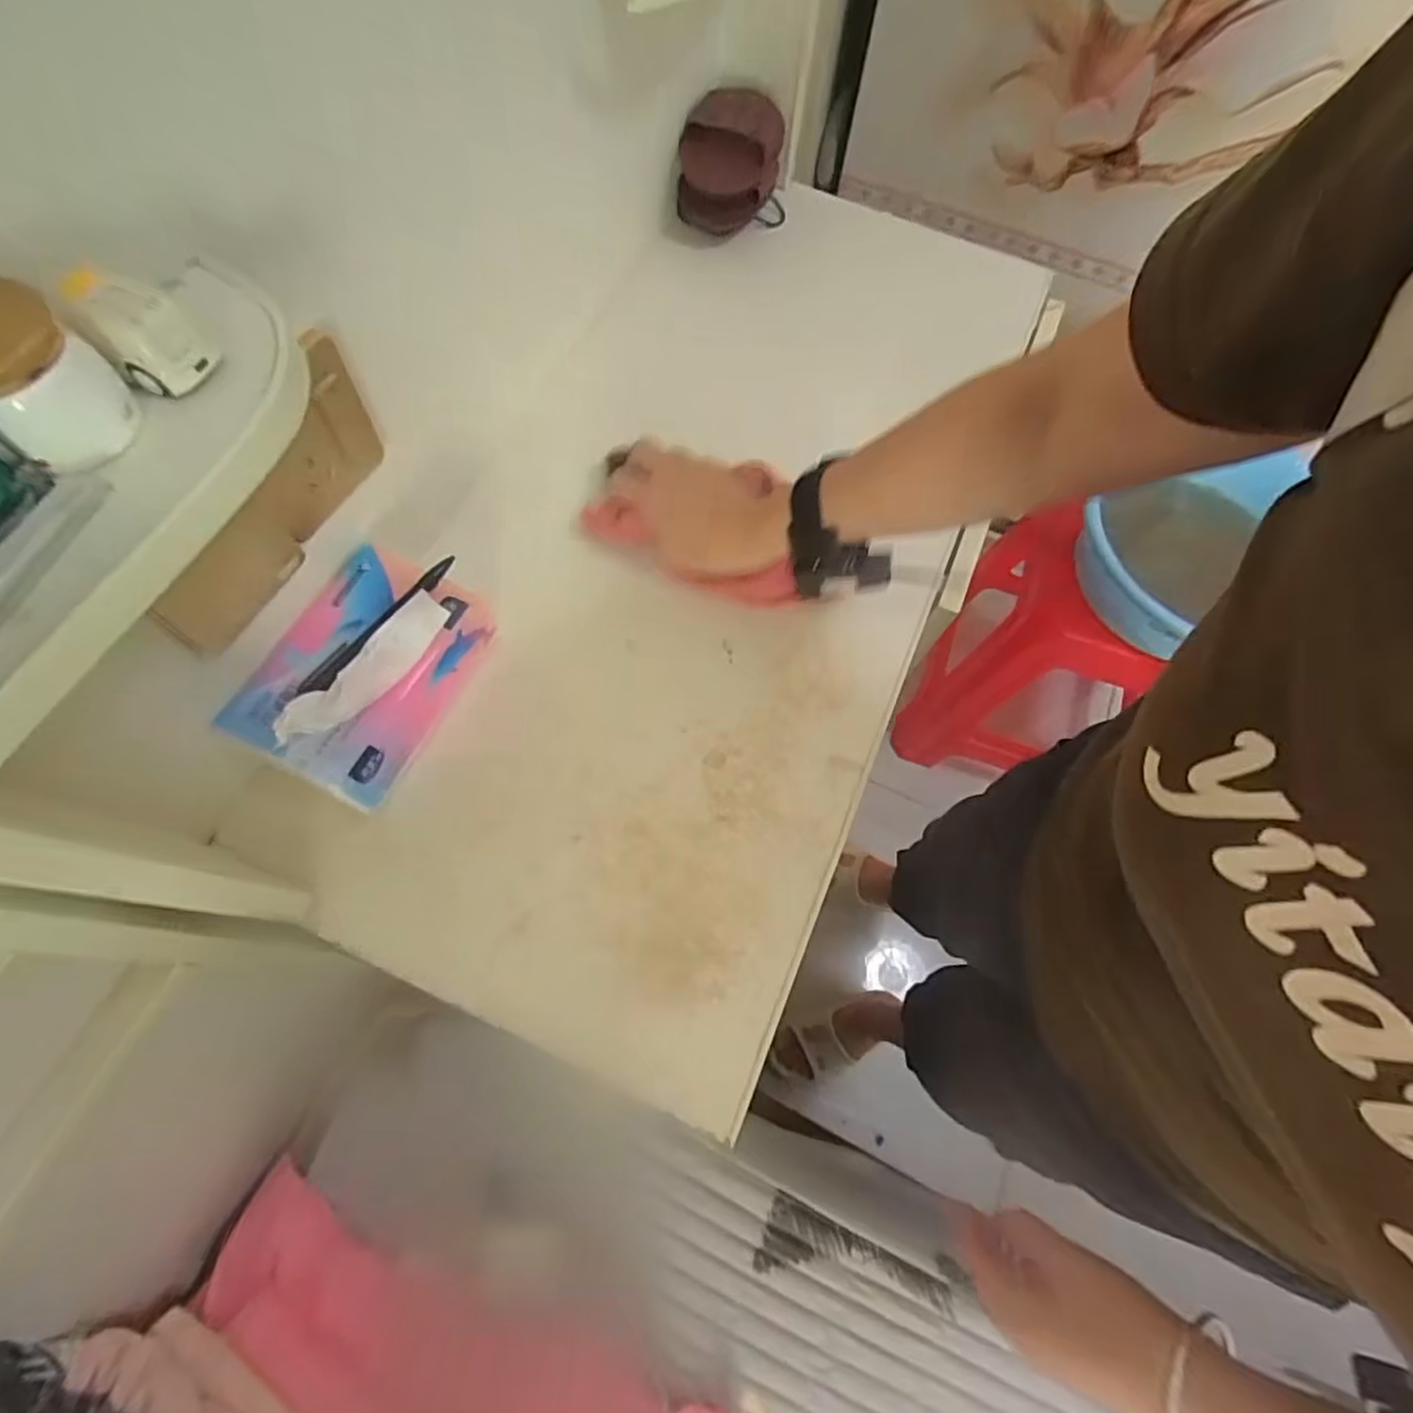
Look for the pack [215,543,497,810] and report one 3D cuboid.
[{"bbox_3d":[-0.219,-0.027,0.439,0.101,0.060,0.161,26,69,7],"label":"pack"}]

